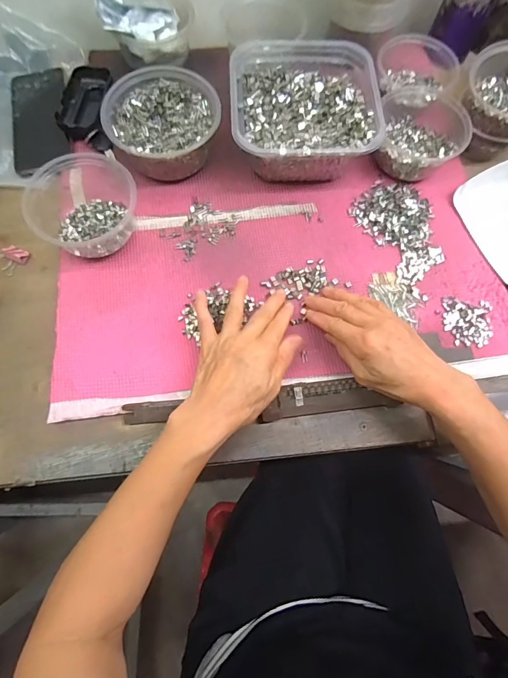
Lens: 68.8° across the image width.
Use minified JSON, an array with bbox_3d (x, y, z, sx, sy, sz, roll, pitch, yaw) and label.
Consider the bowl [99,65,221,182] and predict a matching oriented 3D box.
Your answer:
[{"bbox_3d":[-0.110,-0.262,0.461,0.132,0.057,0.122,1,71,-2],"label":"bowl"}]

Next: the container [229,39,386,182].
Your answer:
[{"bbox_3d":[0.059,-0.282,0.469,0.173,0.074,0.178,0,72,-1],"label":"container"}]

